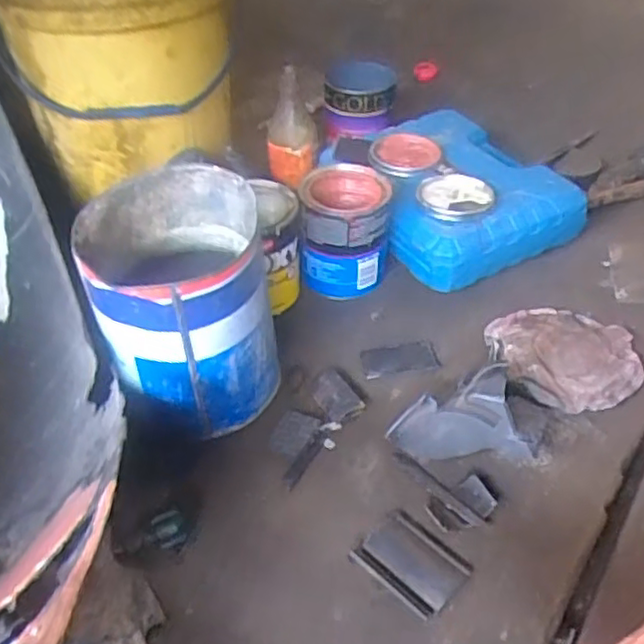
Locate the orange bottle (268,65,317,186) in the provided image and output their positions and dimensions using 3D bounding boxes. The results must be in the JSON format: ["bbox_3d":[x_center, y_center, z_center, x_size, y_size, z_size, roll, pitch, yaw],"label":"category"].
[{"bbox_3d":[-0.039,-0.254,0.892,0.064,0.153,0.055,-2,42,-2],"label":"orange bottle"}]

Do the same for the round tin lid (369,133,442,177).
[{"bbox_3d":[0.109,-0.223,0.881,0.091,0.022,0.106,19,46,20],"label":"round tin lid"}]

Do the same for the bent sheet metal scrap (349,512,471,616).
[{"bbox_3d":[0.071,0.196,0.547,0.082,0.010,0.061,33,51,30],"label":"bent sheet metal scrap"}]

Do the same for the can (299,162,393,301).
[{"bbox_3d":[0.026,-0.104,0.785,0.099,0.120,0.100,9,43,8],"label":"can"}]

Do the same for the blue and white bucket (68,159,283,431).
[{"bbox_3d":[-0.129,-0.013,0.632,0.151,0.197,0.168,-13,44,-13],"label":"blue and white bucket"}]

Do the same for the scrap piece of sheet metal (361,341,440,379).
[{"bbox_3d":[0.082,0.039,0.715,0.079,0.004,0.047,-9,34,-4],"label":"scrap piece of sheet metal"}]

